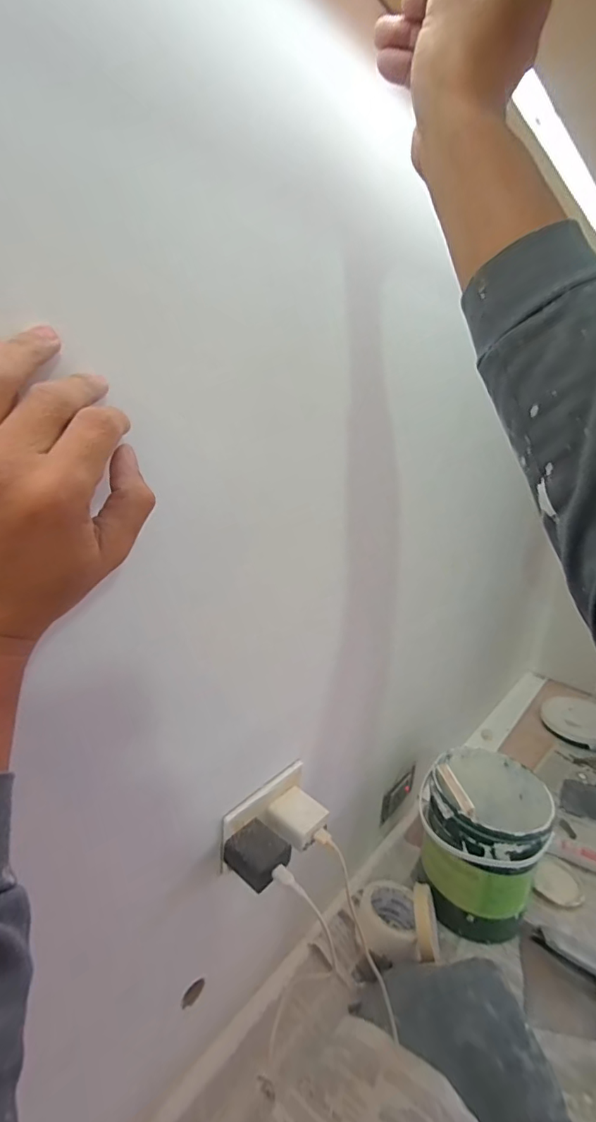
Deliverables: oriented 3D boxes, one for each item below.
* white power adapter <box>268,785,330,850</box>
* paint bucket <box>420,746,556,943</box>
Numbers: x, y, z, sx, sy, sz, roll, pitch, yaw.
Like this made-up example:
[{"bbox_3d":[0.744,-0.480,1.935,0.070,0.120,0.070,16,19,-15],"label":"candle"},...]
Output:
[{"bbox_3d":[-0.001,0.280,0.512,0.047,0.021,0.059,-14,25,-43],"label":"white power adapter"},{"bbox_3d":[0.285,0.439,0.728,0.183,0.214,0.167,3,18,-1],"label":"paint bucket"}]

